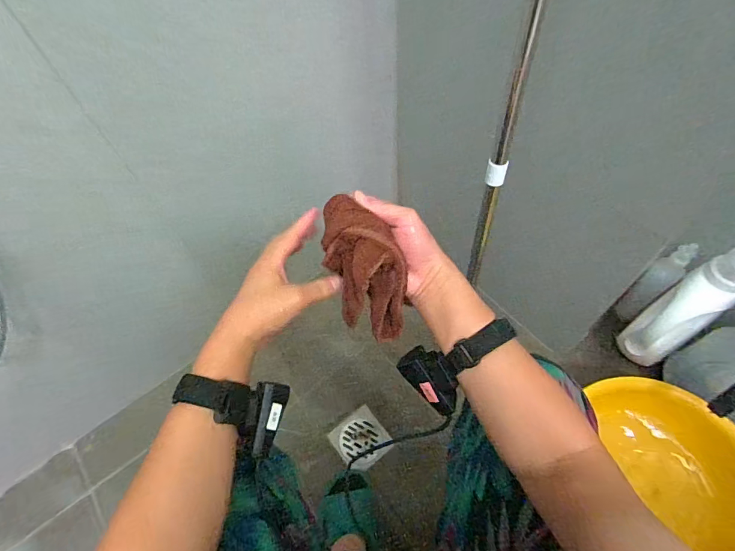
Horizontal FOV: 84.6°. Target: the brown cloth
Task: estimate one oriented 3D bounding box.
[{"bbox_3d":[-0.003,-0.006,0.415,0.067,0.109,0.116,-22,61,-8],"label":"brown cloth"}]

